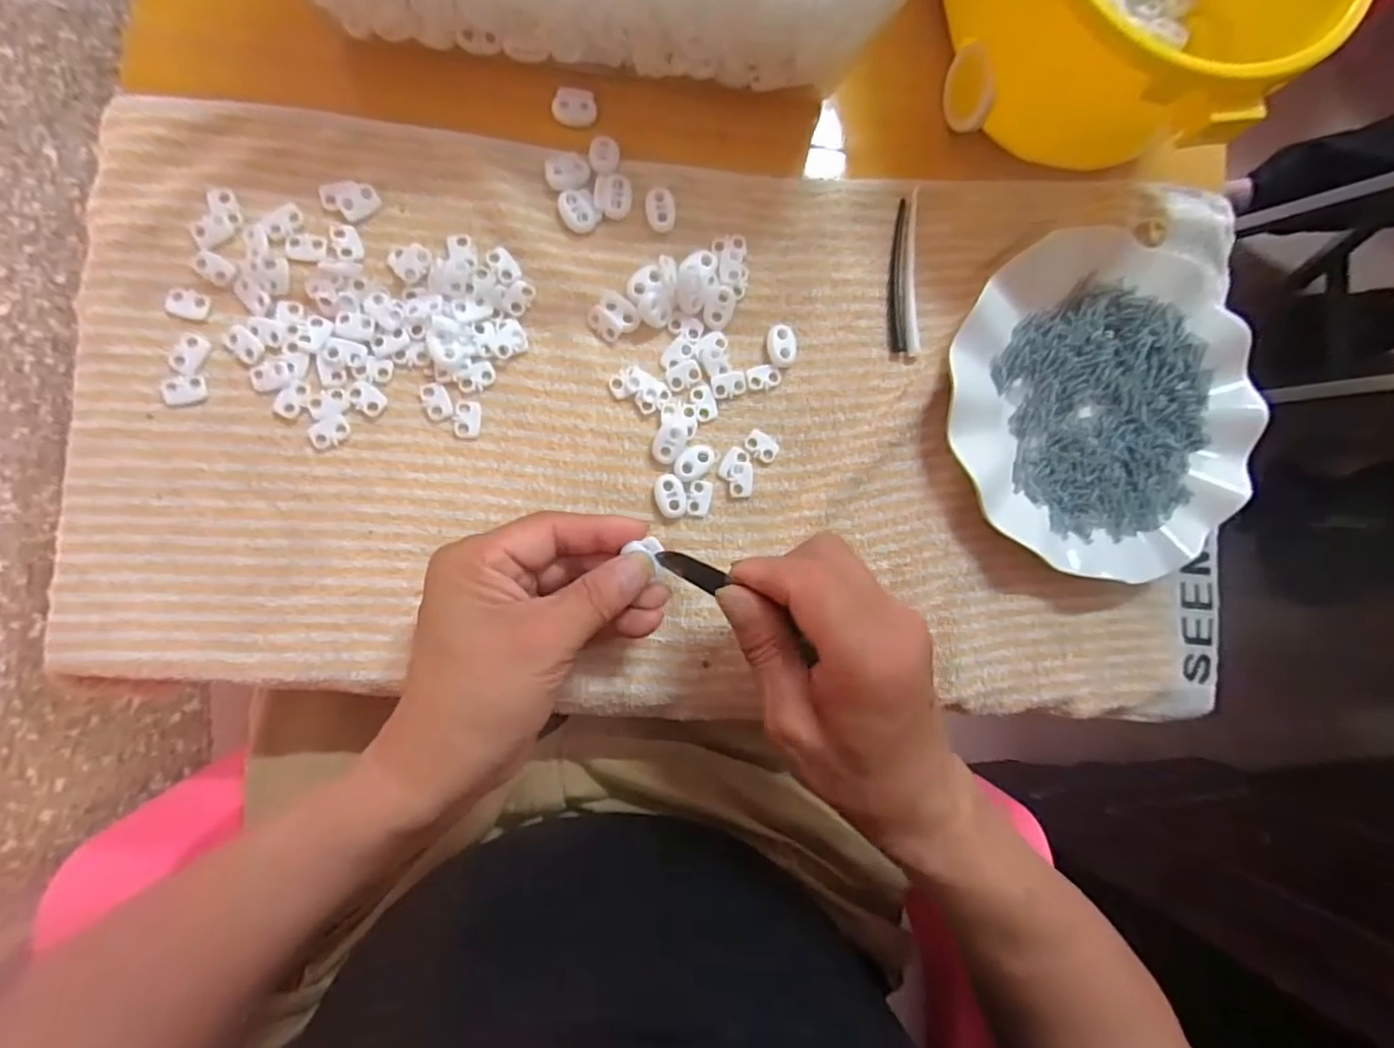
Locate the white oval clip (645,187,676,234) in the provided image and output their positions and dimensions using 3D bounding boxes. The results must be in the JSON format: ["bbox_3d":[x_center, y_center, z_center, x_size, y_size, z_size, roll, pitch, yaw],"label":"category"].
[{"bbox_3d":[-0.019,-0.162,0.332,0.015,0.005,0.021,4,87,-9],"label":"white oval clip"}]

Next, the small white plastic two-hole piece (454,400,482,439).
[{"bbox_3d":[-0.112,-0.051,0.315,0.012,0.004,0.018,2,87,-9],"label":"small white plastic two-hole piece"}]

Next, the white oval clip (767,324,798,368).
[{"bbox_3d":[0.045,-0.094,0.340,0.016,0.008,0.021,3,87,-9],"label":"white oval clip"}]

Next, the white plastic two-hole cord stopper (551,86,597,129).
[{"bbox_3d":[-0.063,-0.215,0.332,0.022,0.005,0.018,9,86,-9],"label":"white plastic two-hole cord stopper"}]

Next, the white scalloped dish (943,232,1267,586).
[{"bbox_3d":[0.223,-0.064,0.356,0.172,0.025,0.181,0,87,-9],"label":"white scalloped dish"}]

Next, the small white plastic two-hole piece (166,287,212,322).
[{"bbox_3d":[-0.237,-0.102,0.298,0.018,0.004,0.013,16,85,-8],"label":"small white plastic two-hole piece"}]

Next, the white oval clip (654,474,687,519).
[{"bbox_3d":[-0.014,-0.014,0.329,0.015,0.006,0.022,-10,89,-9],"label":"white oval clip"}]

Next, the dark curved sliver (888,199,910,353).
[{"bbox_3d":[0.111,-0.136,0.353,0.009,0.004,0.082,2,87,-9],"label":"dark curved sliver"}]

